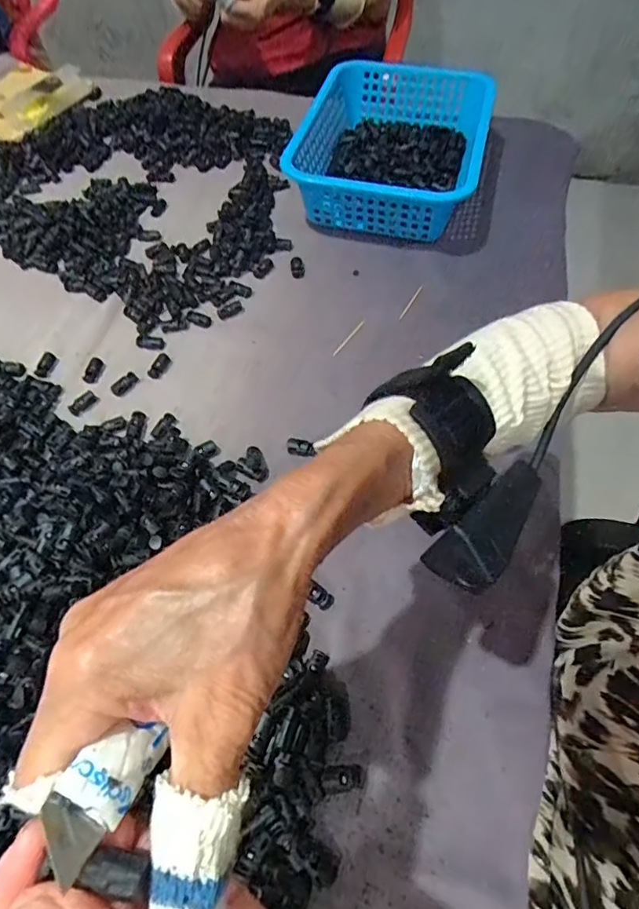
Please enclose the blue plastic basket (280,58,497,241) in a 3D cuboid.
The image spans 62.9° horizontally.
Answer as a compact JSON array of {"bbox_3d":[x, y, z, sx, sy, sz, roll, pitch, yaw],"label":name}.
[{"bbox_3d":[0.093,-0.395,0.679,0.216,0.087,0.285,12,59,9],"label":"blue plastic basket"}]

